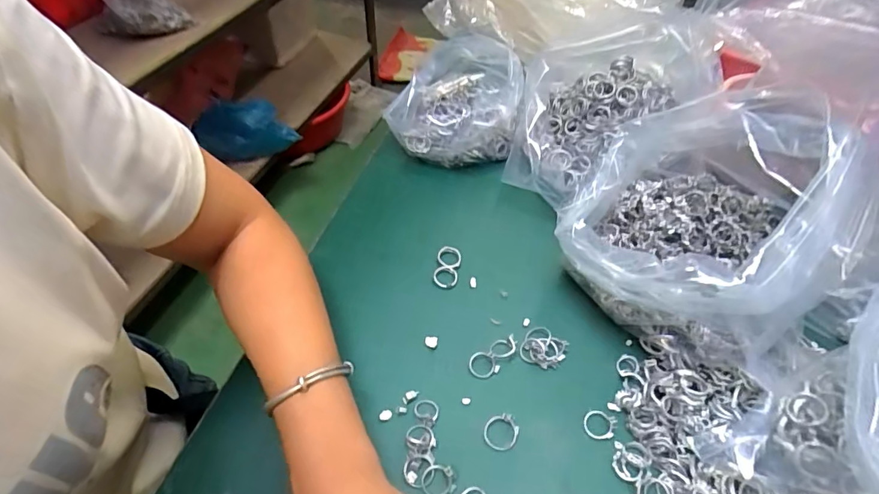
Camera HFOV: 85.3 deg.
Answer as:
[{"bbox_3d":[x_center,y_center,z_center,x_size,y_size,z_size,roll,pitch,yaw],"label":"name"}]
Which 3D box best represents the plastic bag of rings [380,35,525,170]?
[{"bbox_3d":[0.021,-0.168,0.545,0.142,0.113,0.125,13,49,7],"label":"plastic bag of rings"}]

